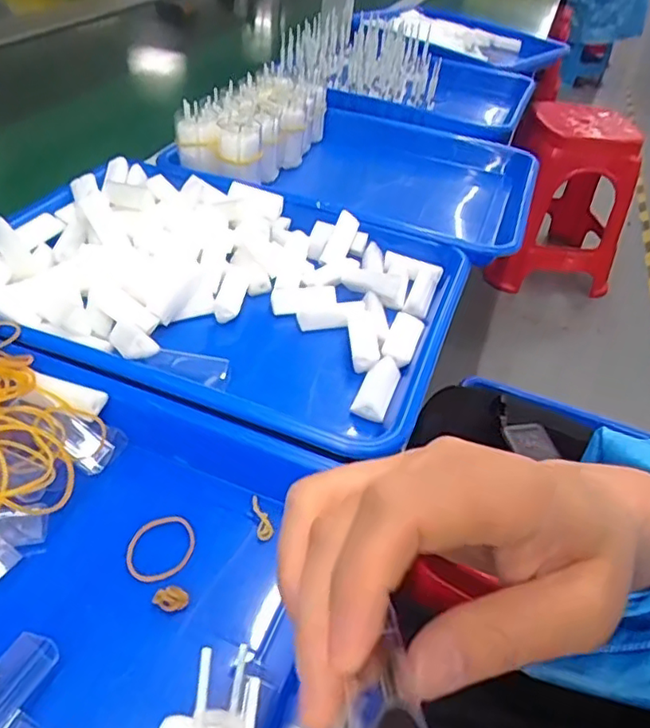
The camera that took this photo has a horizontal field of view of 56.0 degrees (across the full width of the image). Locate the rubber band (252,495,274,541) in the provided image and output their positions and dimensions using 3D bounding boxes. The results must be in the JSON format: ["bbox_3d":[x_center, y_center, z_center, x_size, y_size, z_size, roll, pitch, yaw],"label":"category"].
[{"bbox_3d":[-0.031,0.076,0.306,0.008,0.005,0.023,-4,42,-12],"label":"rubber band"}]

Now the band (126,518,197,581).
[{"bbox_3d":[-0.077,0.086,0.287,0.033,0.004,0.033,4,41,-3],"label":"band"}]

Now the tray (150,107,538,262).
[{"bbox_3d":[0.044,-0.176,0.625,0.318,0.078,0.263,19,42,14],"label":"tray"}]

